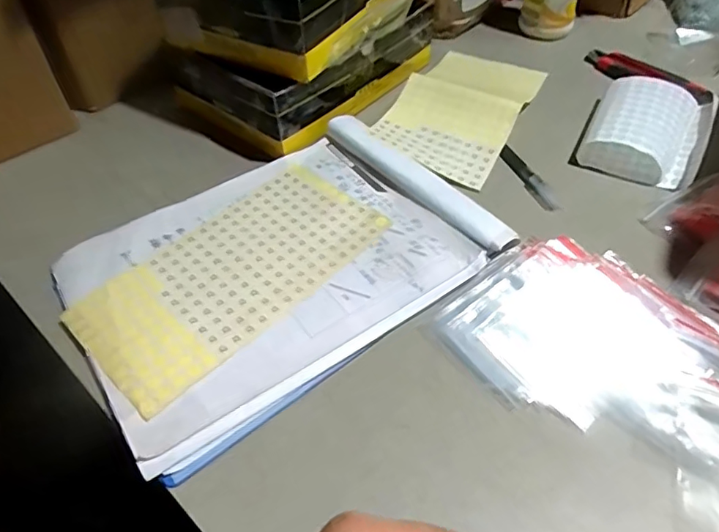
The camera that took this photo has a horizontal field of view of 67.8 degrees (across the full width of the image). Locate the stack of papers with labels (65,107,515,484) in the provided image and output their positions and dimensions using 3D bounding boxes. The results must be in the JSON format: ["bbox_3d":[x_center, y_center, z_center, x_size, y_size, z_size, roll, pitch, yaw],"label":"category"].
[{"bbox_3d":[-0.064,-0.008,0.435,0.313,0.019,0.218,-31,55,-23],"label":"stack of papers with labels"}]

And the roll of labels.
[{"bbox_3d":[0.281,-0.135,0.519,0.098,0.037,0.124,23,53,19],"label":"roll of labels"}]

